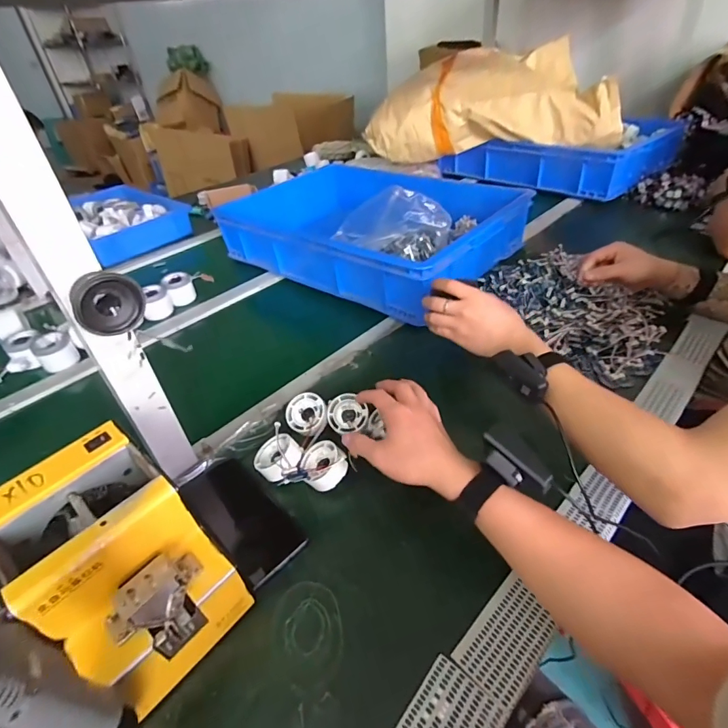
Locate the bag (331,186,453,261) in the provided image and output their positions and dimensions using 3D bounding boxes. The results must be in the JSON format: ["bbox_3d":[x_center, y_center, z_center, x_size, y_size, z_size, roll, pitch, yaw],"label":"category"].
[{"bbox_3d":[0.057,-0.288,0.819,0.216,0.135,0.122,29,51,34],"label":"bag"}]

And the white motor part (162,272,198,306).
[{"bbox_3d":[-0.385,-0.155,0.876,0.054,0.060,0.050,-20,42,-18],"label":"white motor part"}]

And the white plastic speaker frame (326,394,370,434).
[{"bbox_3d":[-0.022,0.065,0.554,0.052,0.028,0.050,-11,76,-3],"label":"white plastic speaker frame"}]

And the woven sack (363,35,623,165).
[{"bbox_3d":[0.370,-0.739,1.195,0.679,0.226,0.267,7,41,14],"label":"woven sack"}]

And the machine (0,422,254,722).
[{"bbox_3d":[-0.212,0.171,0.364,0.172,0.133,0.118,25,48,31],"label":"machine"}]

